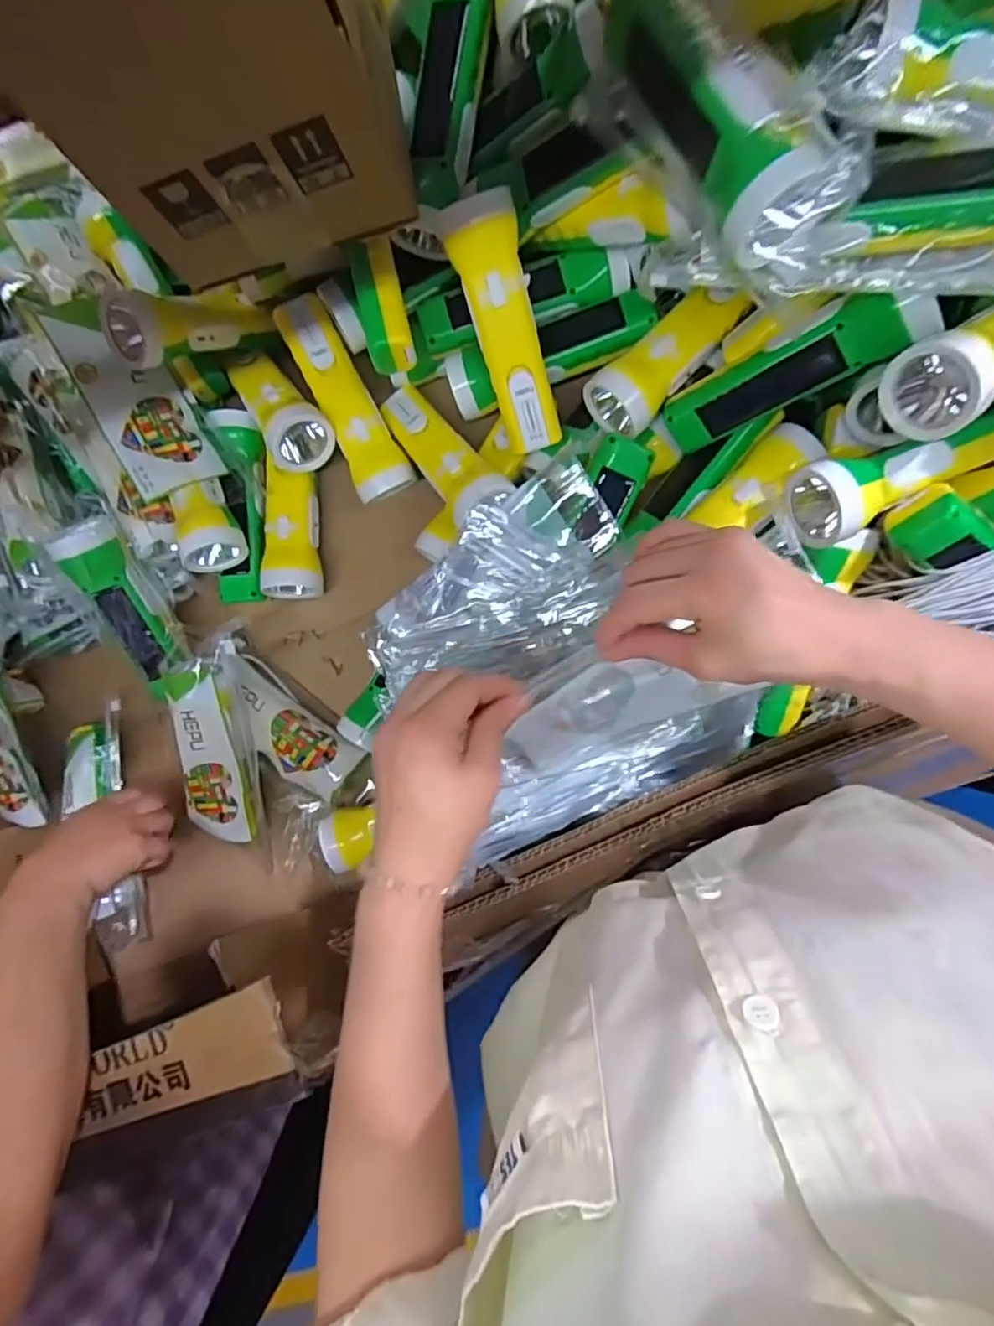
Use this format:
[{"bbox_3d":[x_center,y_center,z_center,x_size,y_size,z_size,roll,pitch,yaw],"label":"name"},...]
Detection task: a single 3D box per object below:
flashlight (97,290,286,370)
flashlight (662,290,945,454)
[{"bbox_3d":[-0.246,-0.276,0.503,0.061,0.130,0.063,53,140,6],"label":"flashlight"},{"bbox_3d":[0.199,-0.194,0.416,0.165,0.048,0.042,-14,87,47],"label":"flashlight"}]

